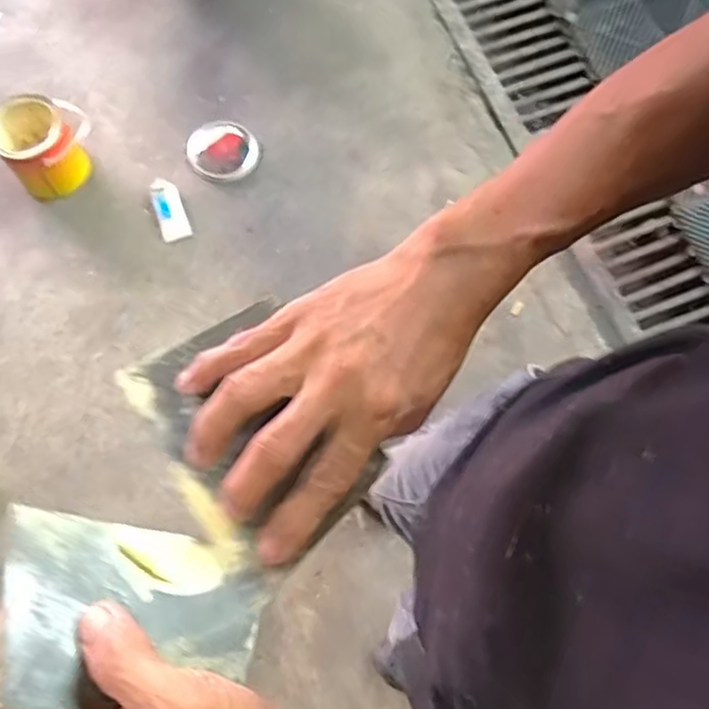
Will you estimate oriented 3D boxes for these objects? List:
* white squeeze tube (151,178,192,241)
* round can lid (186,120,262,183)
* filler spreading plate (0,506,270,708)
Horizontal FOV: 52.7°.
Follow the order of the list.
[{"bbox_3d":[-0.402,-0.314,1.555,0.063,0.024,0.135,-21,93,-9],"label":"white squeeze tube"},{"bbox_3d":[-0.294,-0.458,1.616,0.158,0.026,0.158,1,71,-2],"label":"round can lid"},{"bbox_3d":[-0.098,0.116,0.324,0.116,0.009,0.080,14,47,-21],"label":"filler spreading plate"}]

